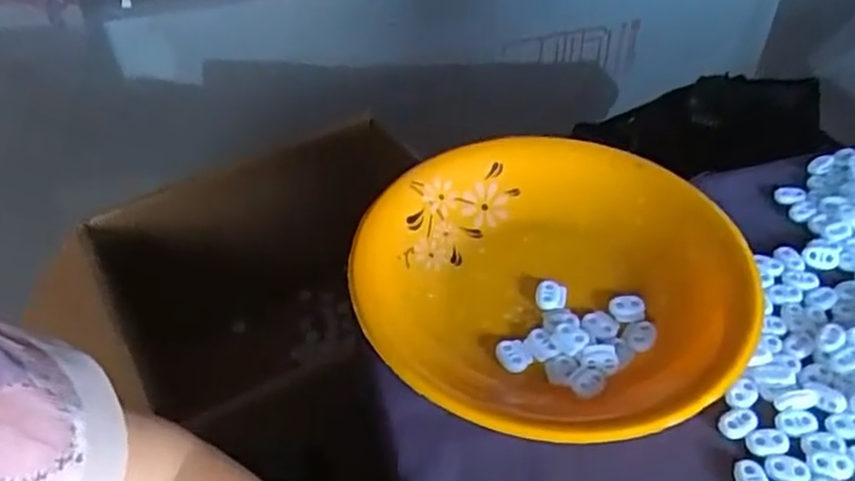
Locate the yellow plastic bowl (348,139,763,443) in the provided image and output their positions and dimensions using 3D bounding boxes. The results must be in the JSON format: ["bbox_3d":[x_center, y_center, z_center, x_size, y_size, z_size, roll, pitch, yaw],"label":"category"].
[{"bbox_3d":[0.072,0.015,0.440,0.221,0.054,0.237,0,45,0],"label":"yellow plastic bowl"}]

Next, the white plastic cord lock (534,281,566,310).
[{"bbox_3d":[0.080,0.035,0.453,0.020,0.004,0.022,7,46,7],"label":"white plastic cord lock"}]

